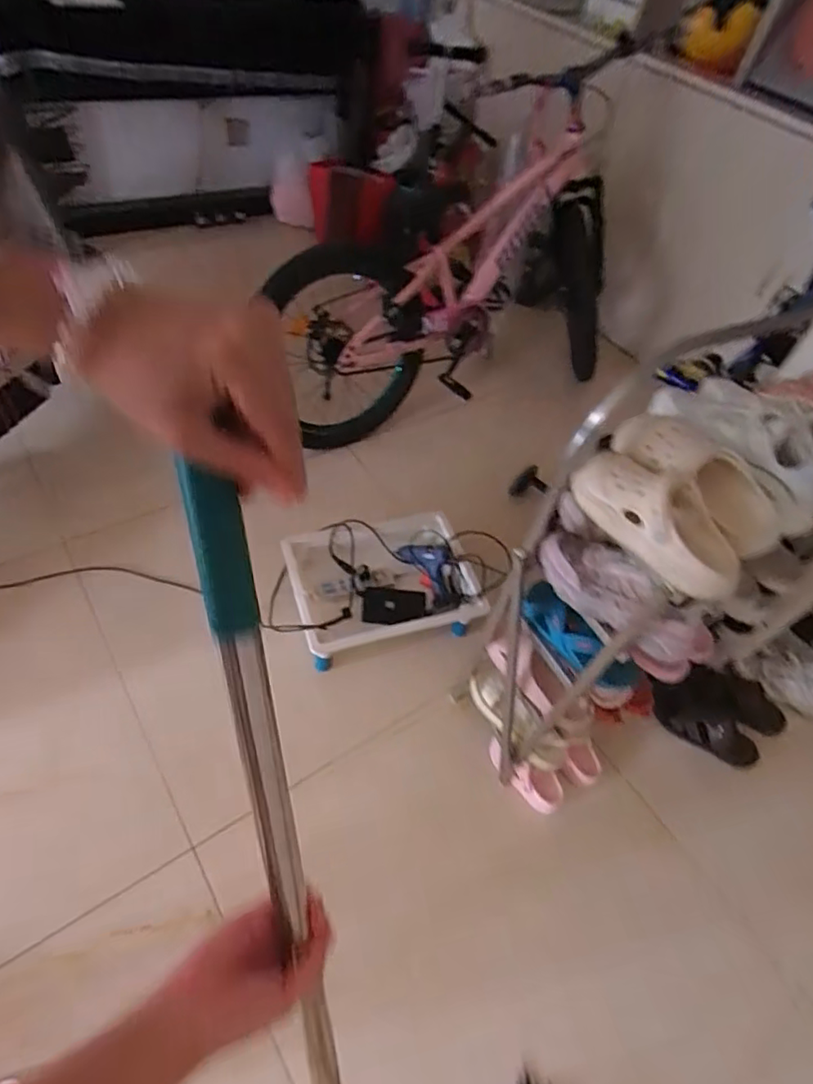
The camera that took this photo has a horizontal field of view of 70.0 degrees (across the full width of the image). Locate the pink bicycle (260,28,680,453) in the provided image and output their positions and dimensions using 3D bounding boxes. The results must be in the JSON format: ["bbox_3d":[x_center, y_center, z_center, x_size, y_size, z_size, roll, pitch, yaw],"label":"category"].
[{"bbox_3d":[0.081,-0.815,1.650,1.172,0.741,0.590,-28,51,-20],"label":"pink bicycle"}]

